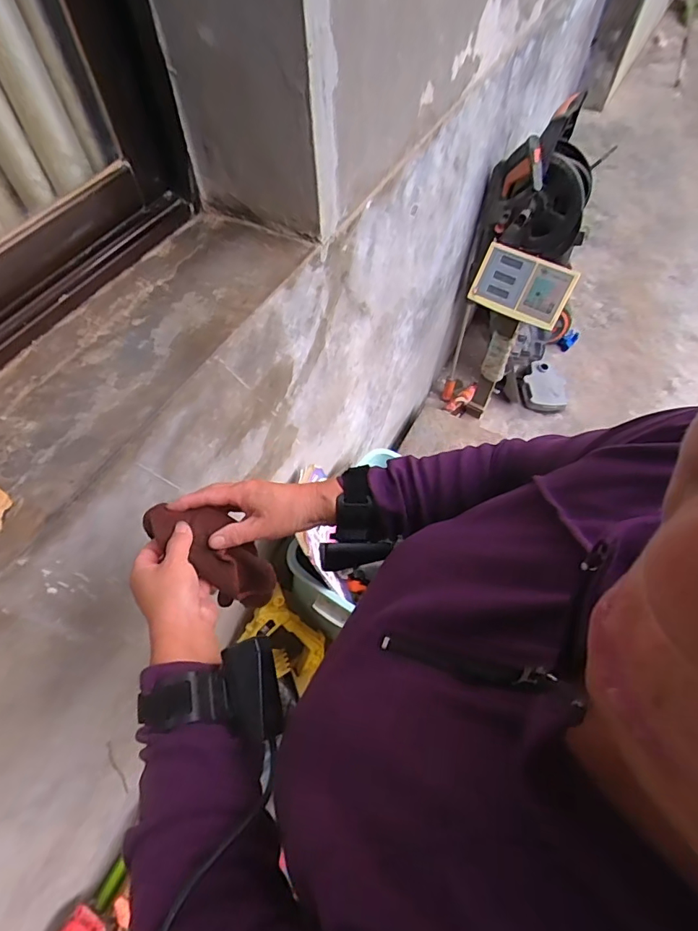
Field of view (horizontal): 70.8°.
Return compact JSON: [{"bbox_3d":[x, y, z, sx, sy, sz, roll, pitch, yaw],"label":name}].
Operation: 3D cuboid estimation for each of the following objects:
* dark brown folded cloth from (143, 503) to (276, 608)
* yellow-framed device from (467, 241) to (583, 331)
[{"bbox_3d":[-0.128,0.088,0.485,0.148,0.055,0.060,44,61,-18],"label":"dark brown folded cloth"},{"bbox_3d":[0.424,-0.440,1.199,0.219,0.040,0.148,22,103,0],"label":"yellow-framed device"}]

